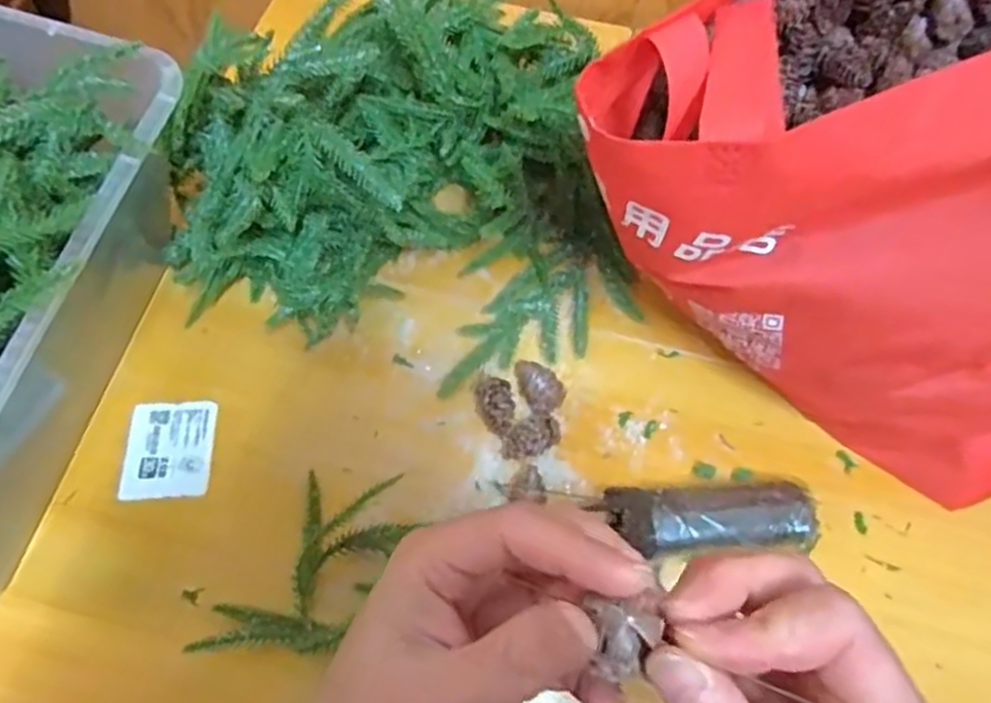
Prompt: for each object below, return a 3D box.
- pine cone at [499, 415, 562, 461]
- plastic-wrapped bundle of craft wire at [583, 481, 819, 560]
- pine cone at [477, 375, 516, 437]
[{"bbox_3d":[0.019,0.050,0.423,0.032,0.020,0.023,-27,65,-15],"label":"pine cone"},{"bbox_3d":[0.115,0.093,0.398,0.117,0.030,0.039,-1,62,-1],"label":"plastic-wrapped bundle of craft wire"},{"bbox_3d":[0.001,0.032,0.434,0.022,0.018,0.032,1,62,0],"label":"pine cone"}]

